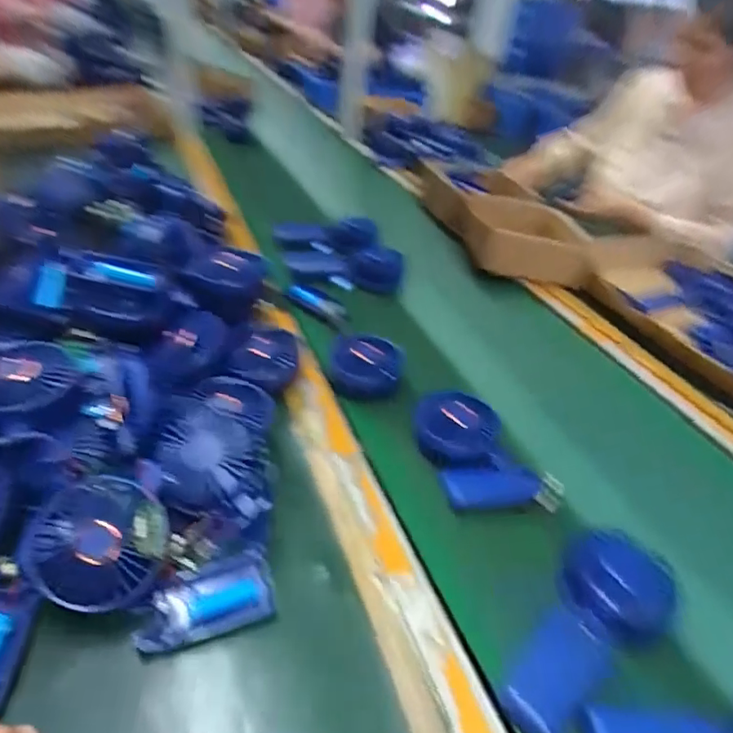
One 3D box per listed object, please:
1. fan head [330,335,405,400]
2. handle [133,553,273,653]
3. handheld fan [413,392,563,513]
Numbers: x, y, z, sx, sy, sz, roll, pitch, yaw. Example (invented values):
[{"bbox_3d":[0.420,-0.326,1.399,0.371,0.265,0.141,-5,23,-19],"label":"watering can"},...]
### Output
[{"bbox_3d":[0.000,0.003,0.607,0.080,0.038,0.074,1,75,-3],"label":"fan head"},{"bbox_3d":[-0.113,0.170,0.376,0.089,0.023,0.047,-5,38,-19],"label":"handle"},{"bbox_3d":[0.118,0.084,0.515,0.134,0.044,0.109,4,36,-7],"label":"handheld fan"}]

